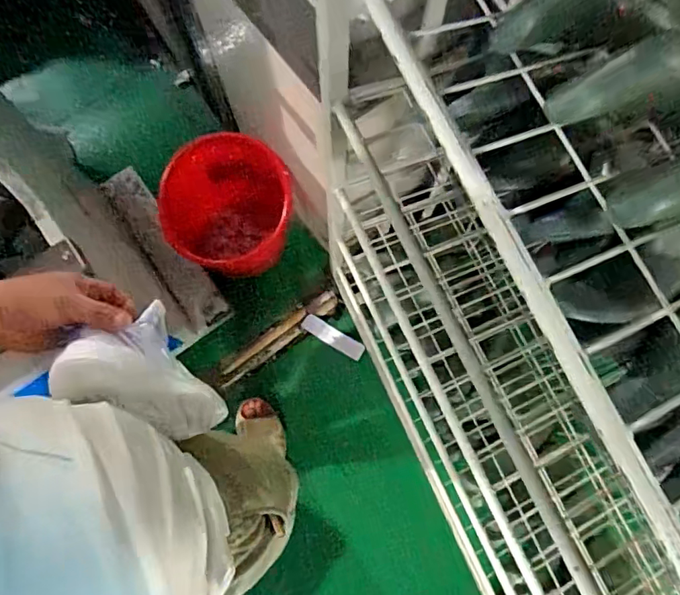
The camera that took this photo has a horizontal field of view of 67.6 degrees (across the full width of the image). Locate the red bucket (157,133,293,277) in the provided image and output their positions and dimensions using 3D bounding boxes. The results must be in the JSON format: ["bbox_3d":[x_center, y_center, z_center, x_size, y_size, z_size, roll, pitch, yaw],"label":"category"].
[{"bbox_3d":[-0.328,-0.246,1.452,0.389,0.335,0.310,-13,77,-4],"label":"red bucket"}]

